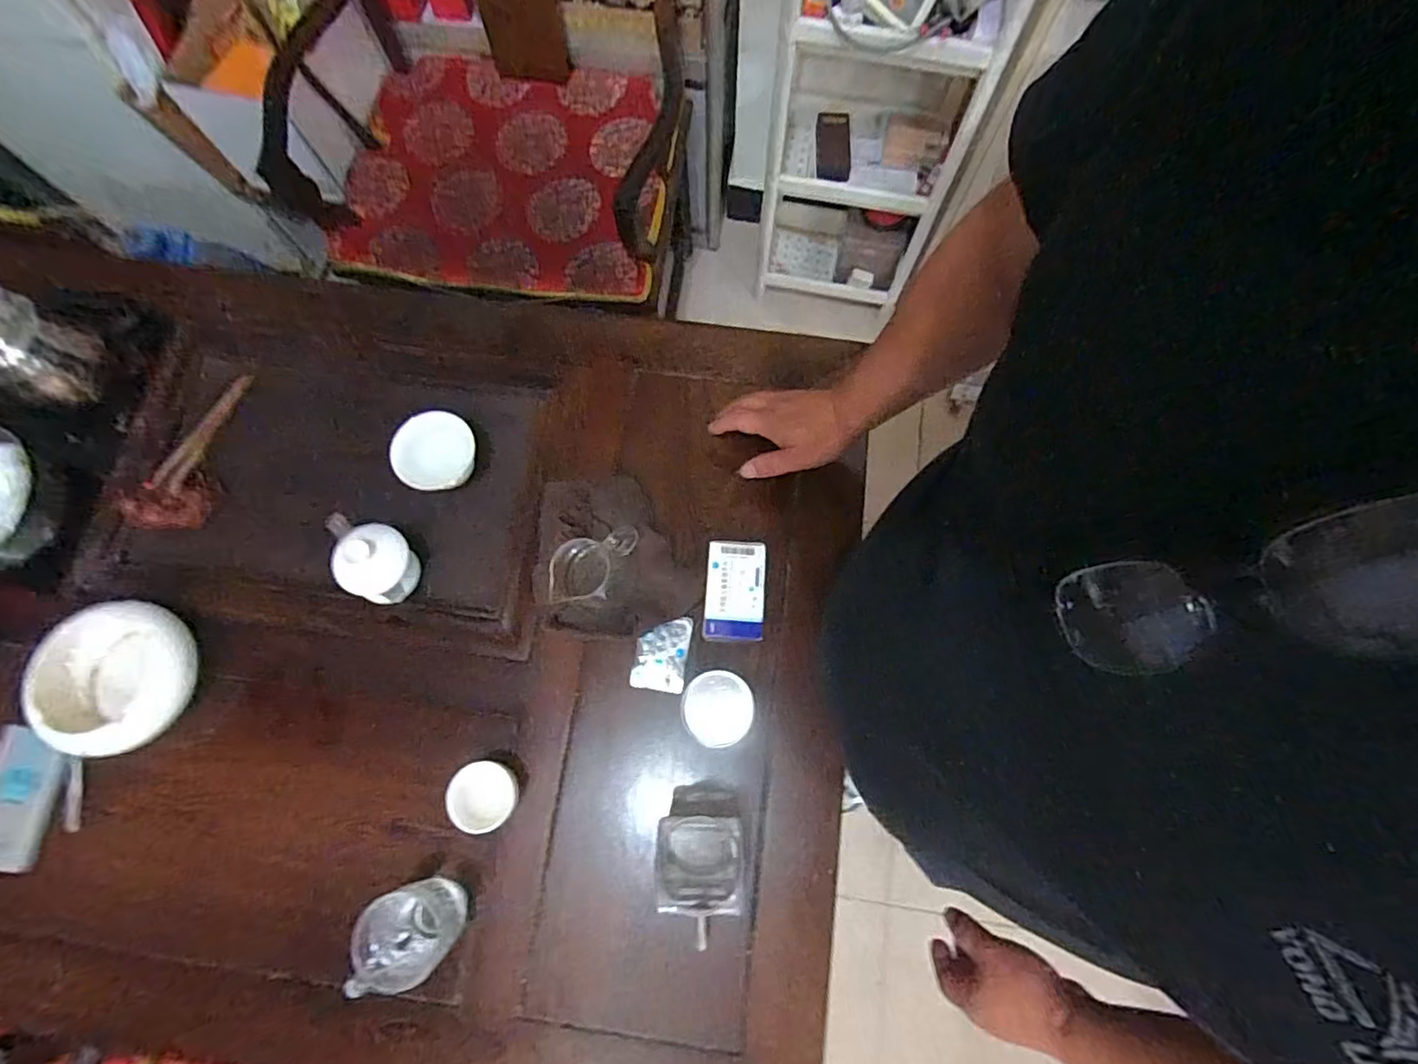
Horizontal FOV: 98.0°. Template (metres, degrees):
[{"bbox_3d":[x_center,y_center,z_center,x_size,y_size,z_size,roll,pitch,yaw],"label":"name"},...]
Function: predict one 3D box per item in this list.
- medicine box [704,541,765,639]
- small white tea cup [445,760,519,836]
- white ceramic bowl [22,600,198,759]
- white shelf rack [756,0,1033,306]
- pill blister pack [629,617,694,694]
[{"bbox_3d":[0.030,0.066,0.695,0.065,0.029,0.109,3,75,1],"label":"medicine box"},{"bbox_3d":[-0.222,0.263,0.617,0.059,0.049,0.063,0,75,0],"label":"small white tea cup"},{"bbox_3d":[-0.619,0.150,0.647,0.132,0.061,0.157,-11,75,-3],"label":"white ceramic bowl"},{"bbox_3d":[0.321,-0.886,1.172,0.363,0.974,0.408,10,75,3],"label":"white shelf rack"},{"bbox_3d":[-0.051,0.132,0.675,0.057,0.010,0.081,10,77,1],"label":"pill blister pack"}]

